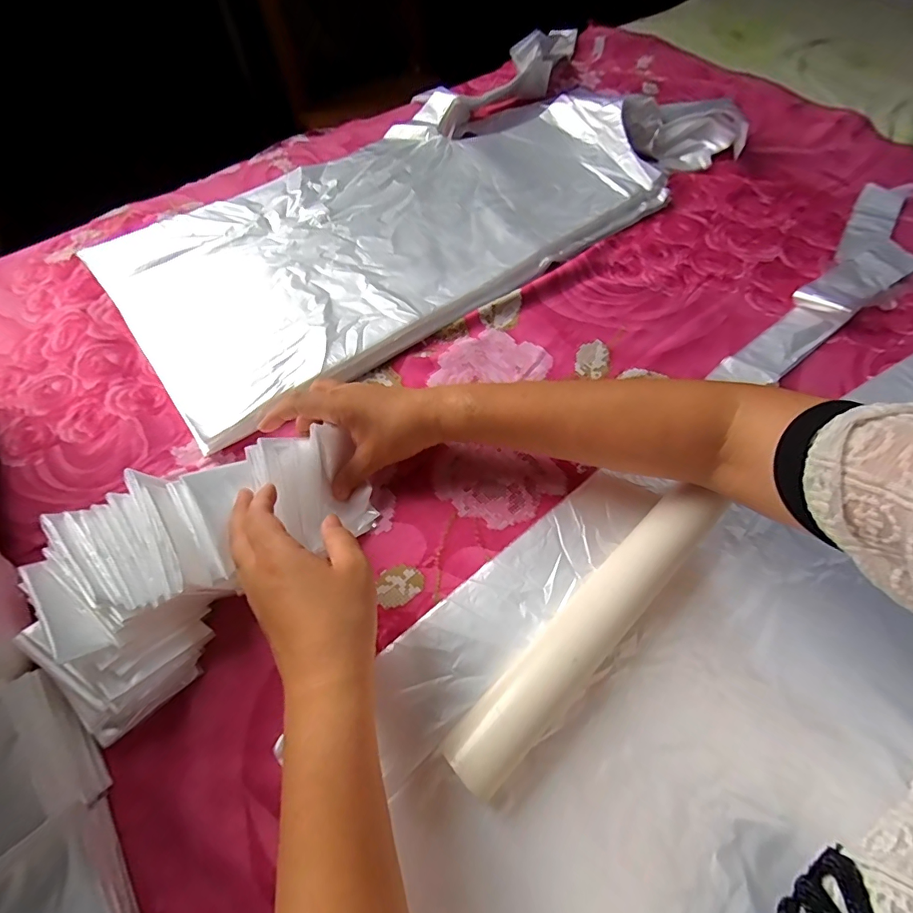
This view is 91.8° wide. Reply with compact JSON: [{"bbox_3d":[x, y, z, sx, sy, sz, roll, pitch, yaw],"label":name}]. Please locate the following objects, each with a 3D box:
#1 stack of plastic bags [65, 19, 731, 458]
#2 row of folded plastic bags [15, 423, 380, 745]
[{"bbox_3d":[-0.014,-0.314,0.517,0.734,0.042,0.320,-33,66,-17],"label":"stack of plastic bags"},{"bbox_3d":[-0.178,0.058,0.318,0.126,0.063,0.227,42,73,16],"label":"row of folded plastic bags"}]

